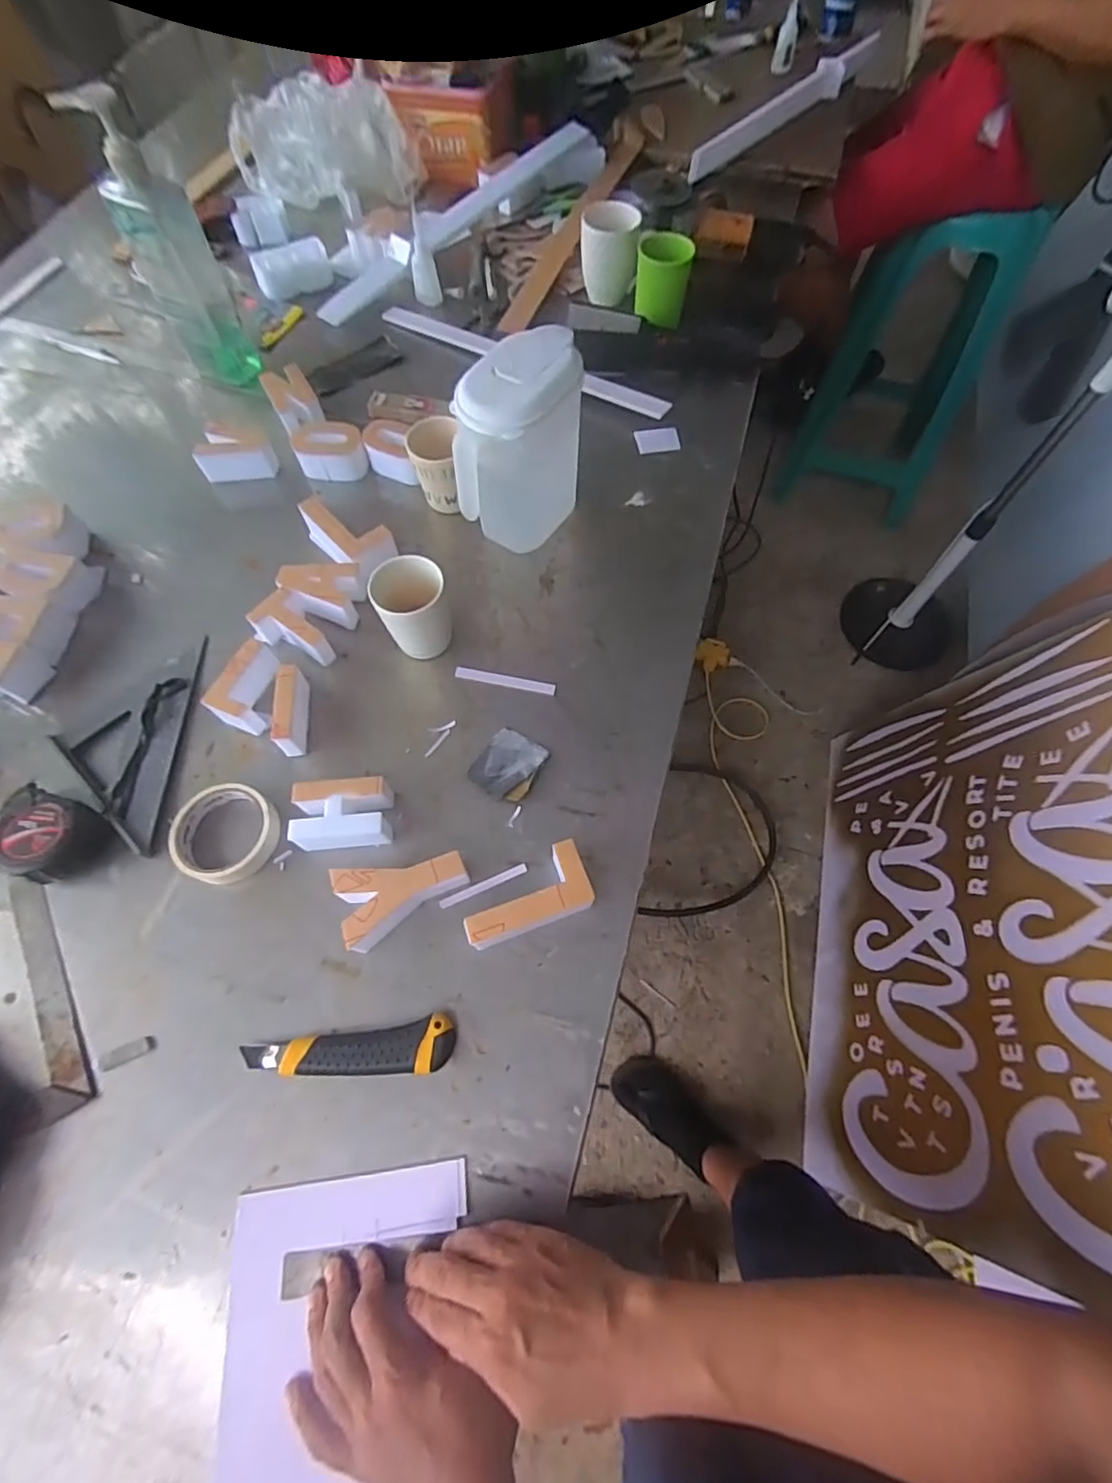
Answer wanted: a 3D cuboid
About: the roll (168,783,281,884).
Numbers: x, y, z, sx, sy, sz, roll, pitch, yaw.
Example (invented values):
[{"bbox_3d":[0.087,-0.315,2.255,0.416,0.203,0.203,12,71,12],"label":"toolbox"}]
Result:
[{"bbox_3d":[-0.309,0.086,0.558,0.099,0.025,0.088,19,68,8],"label":"roll"}]

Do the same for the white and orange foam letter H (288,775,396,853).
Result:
[{"bbox_3d":[-0.198,0.070,0.557,0.086,0.042,0.061,-8,67,-4],"label":"white and orange foam letter H"}]

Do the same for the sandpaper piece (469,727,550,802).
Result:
[{"bbox_3d":[-0.046,0.023,0.594,0.059,0.006,0.068,28,69,12],"label":"sandpaper piece"}]

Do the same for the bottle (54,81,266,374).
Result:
[{"bbox_3d":[-0.459,-0.580,0.723,0.091,0.270,0.054,-24,68,-10],"label":"bottle"}]

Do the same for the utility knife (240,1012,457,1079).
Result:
[{"bbox_3d":[-0.168,0.255,0.482,0.167,0.018,0.040,-9,67,-4],"label":"utility knife"}]

